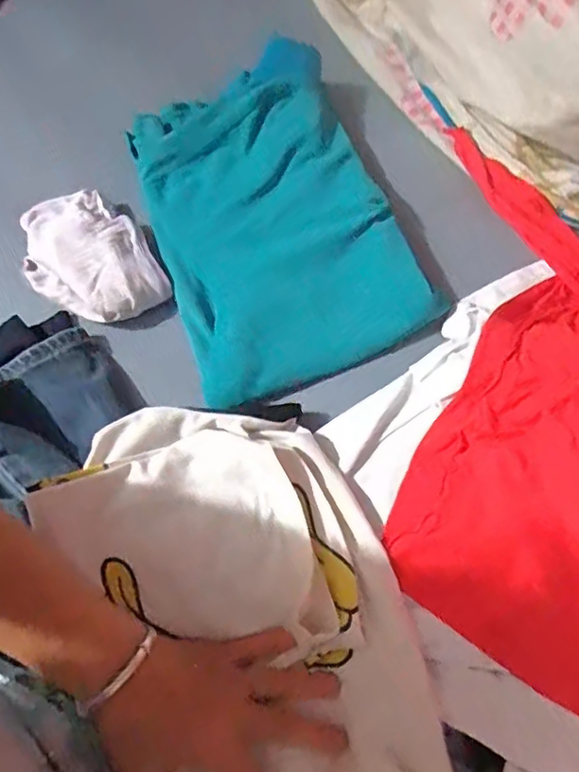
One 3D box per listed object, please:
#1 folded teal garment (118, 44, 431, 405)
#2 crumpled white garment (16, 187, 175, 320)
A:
[{"bbox_3d":[-0.018,-0.157,0.548,0.210,0.041,0.322,-19,69,-5],"label":"folded teal garment"},{"bbox_3d":[-0.187,-0.121,0.541,0.103,0.031,0.146,-30,70,-10],"label":"crumpled white garment"}]

